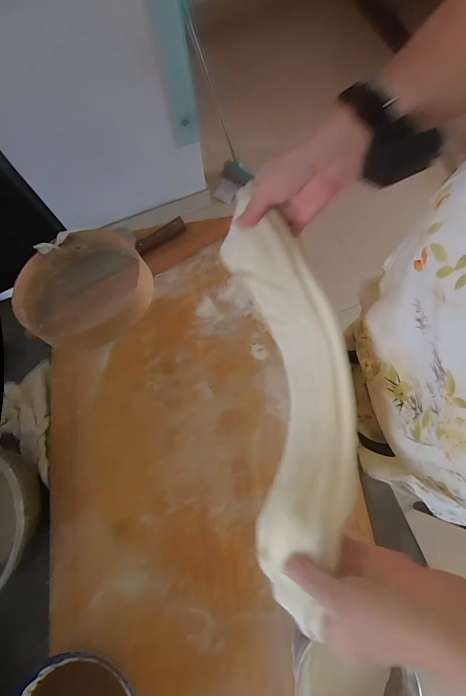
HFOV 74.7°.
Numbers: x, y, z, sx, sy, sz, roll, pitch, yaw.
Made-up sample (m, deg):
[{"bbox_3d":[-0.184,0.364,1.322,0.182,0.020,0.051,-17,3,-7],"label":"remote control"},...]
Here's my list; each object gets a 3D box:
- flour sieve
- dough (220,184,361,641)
[{"bbox_3d":[-0.277,-0.108,0.584,0.246,0.074,0.201,-35,76,-8],"label":"flour sieve"},{"bbox_3d":[0.075,0.043,0.341,0.127,0.076,0.407,-6,77,-1],"label":"dough"}]

